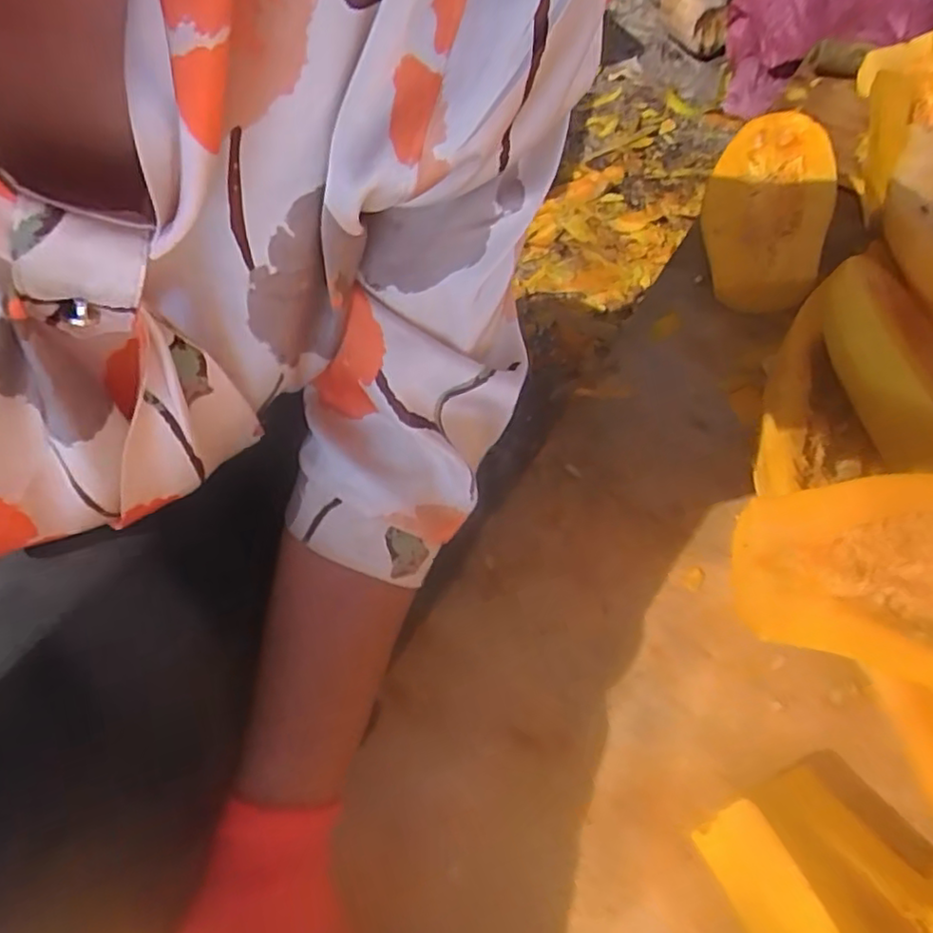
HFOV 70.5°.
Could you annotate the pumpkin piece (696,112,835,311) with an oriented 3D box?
[{"bbox_3d":[0.254,-0.211,0.562,0.097,0.040,0.202,4,67,31],"label":"pumpkin piece"}]

